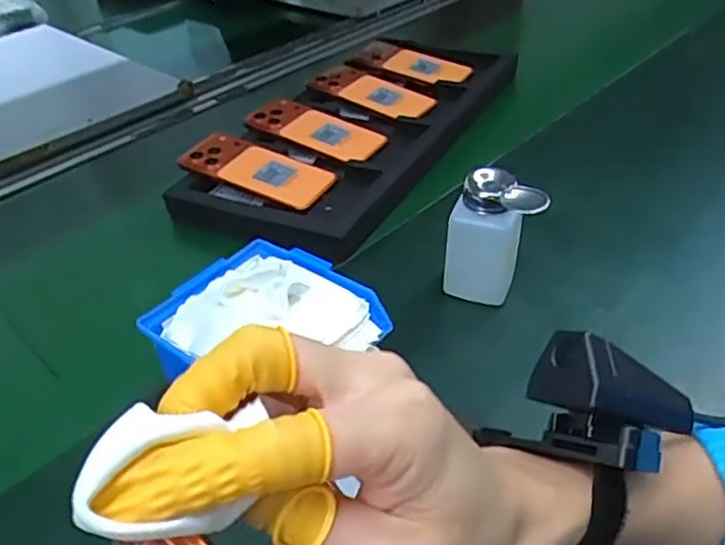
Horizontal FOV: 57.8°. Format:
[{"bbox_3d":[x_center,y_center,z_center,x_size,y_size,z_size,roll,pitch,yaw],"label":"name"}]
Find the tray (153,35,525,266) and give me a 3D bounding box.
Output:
[{"bbox_3d":[-0.010,-0.174,0.777,0.221,0.054,0.451,17,43,27],"label":"tray"}]

